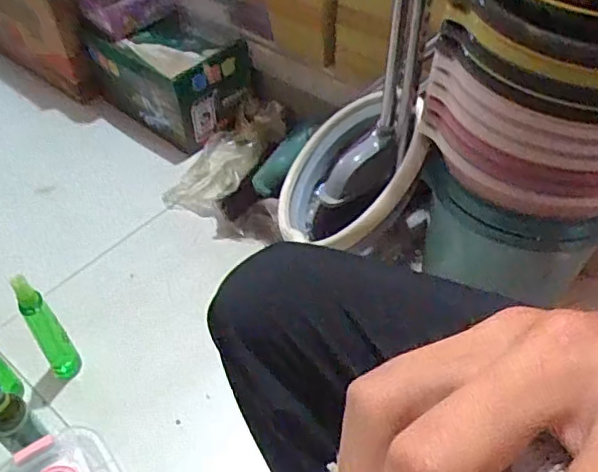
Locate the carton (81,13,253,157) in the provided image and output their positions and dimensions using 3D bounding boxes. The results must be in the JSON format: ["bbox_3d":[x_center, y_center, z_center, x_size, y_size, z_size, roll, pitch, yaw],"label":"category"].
[{"bbox_3d":[-0.265,-0.345,1.237,0.304,0.186,0.213,32,56,26],"label":"carton"}]

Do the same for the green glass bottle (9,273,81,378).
[{"bbox_3d":[-0.352,0.133,0.800,0.040,0.215,0.032,-32,55,-25],"label":"green glass bottle"}]

